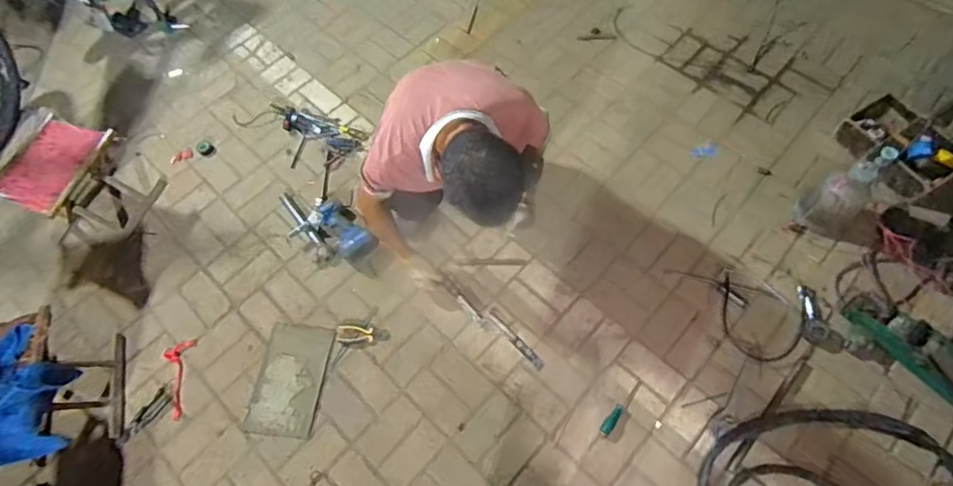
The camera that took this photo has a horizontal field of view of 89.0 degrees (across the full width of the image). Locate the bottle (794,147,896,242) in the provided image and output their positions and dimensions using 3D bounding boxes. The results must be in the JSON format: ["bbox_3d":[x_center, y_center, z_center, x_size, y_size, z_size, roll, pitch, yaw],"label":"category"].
[{"bbox_3d":[1.096,-0.138,1.432,0.181,0.329,0.164,-33,67,-14],"label":"bottle"}]

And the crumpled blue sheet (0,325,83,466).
[{"bbox_3d":[-1.212,0.391,1.241,0.283,0.175,0.332,4,64,4],"label":"crumpled blue sheet"}]

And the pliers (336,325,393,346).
[{"bbox_3d":[-0.350,0.287,1.498,0.165,0.012,0.056,6,64,5],"label":"pliers"}]

